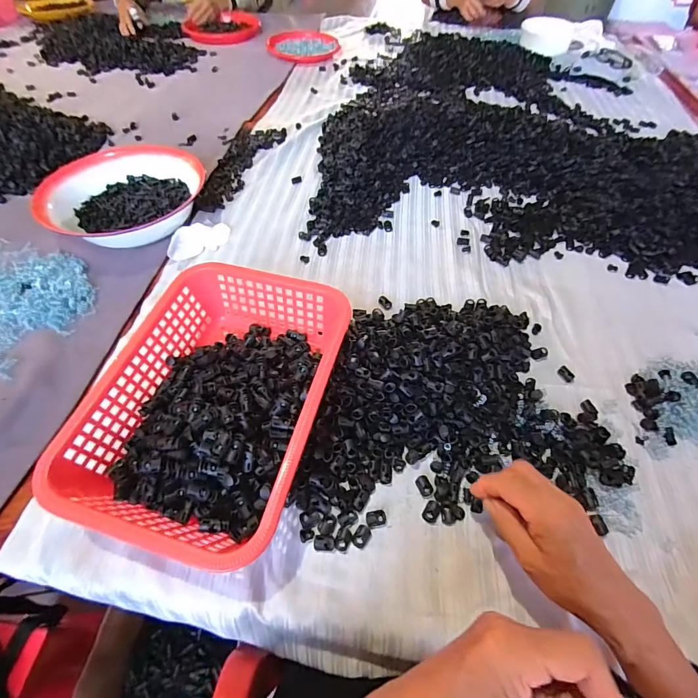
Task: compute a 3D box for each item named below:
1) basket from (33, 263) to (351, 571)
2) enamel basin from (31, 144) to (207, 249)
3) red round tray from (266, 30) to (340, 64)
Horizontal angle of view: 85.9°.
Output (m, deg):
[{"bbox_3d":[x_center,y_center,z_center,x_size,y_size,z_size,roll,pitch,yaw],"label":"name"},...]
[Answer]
[{"bbox_3d":[-0.136,0.053,0.411,0.232,0.084,0.305,8,56,5],"label":"basket"},{"bbox_3d":[-0.374,-0.278,0.652,0.241,0.065,0.235,0,56,-1],"label":"enamel basin"},{"bbox_3d":[-0.140,-0.932,1.153,0.215,0.023,0.215,0,56,-1],"label":"red round tray"}]

